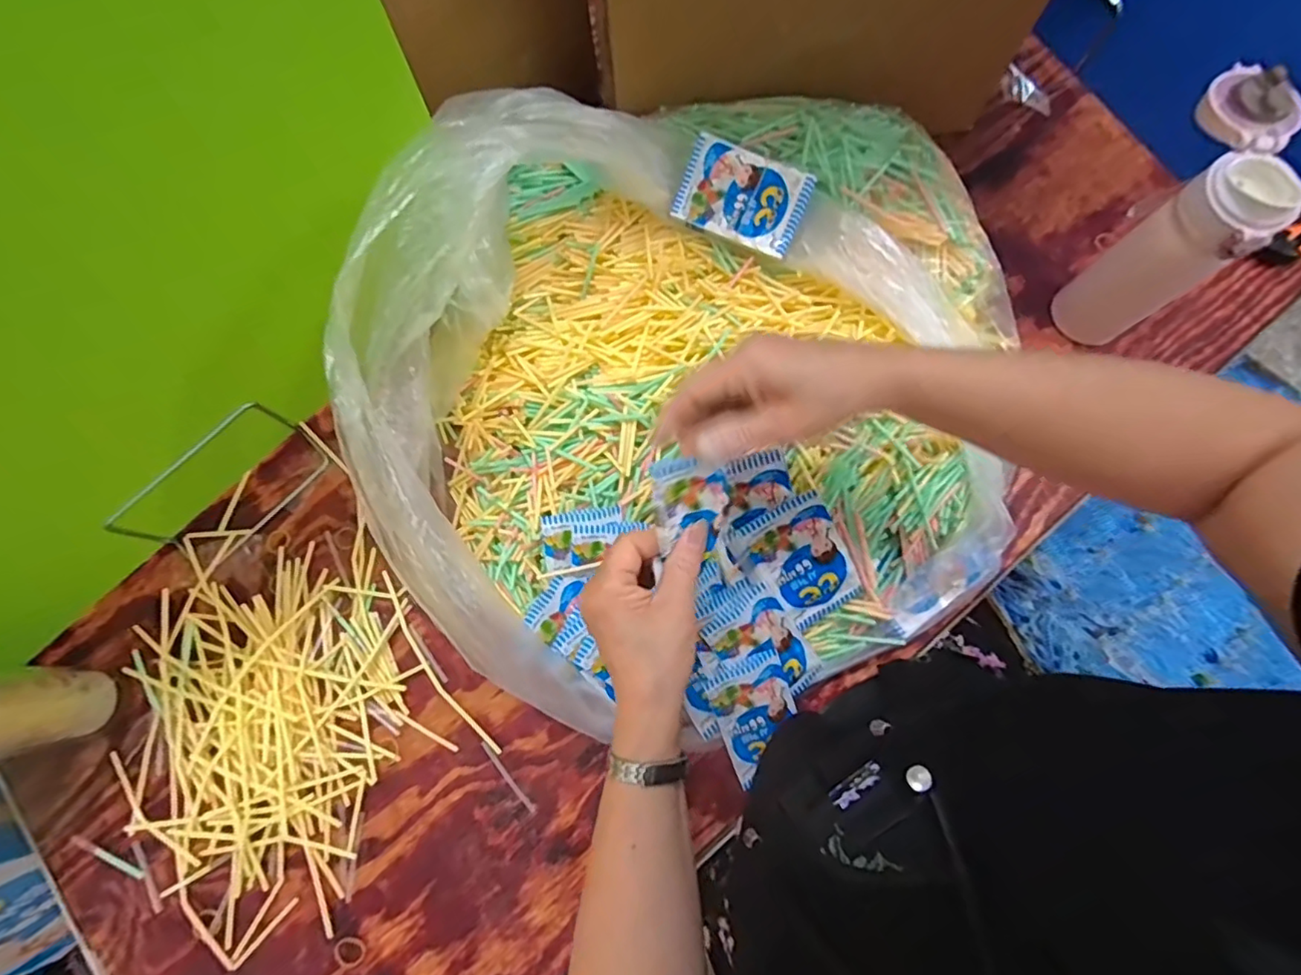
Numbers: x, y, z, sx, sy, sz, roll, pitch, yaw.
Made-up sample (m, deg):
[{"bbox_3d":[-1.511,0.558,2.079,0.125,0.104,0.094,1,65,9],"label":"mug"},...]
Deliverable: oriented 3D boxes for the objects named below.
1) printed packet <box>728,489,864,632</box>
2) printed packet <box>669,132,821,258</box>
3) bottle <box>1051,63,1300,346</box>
[{"bbox_3d":[0.117,0.063,0.467,0.076,0.013,0.102,-30,105,0],"label":"printed packet"},{"bbox_3d":[0.079,-0.251,0.509,0.106,0.012,0.071,26,103,6],"label":"printed packet"},{"bbox_3d":[0.432,-0.220,0.504,0.083,0.188,0.135,31,79,8],"label":"bottle"}]

